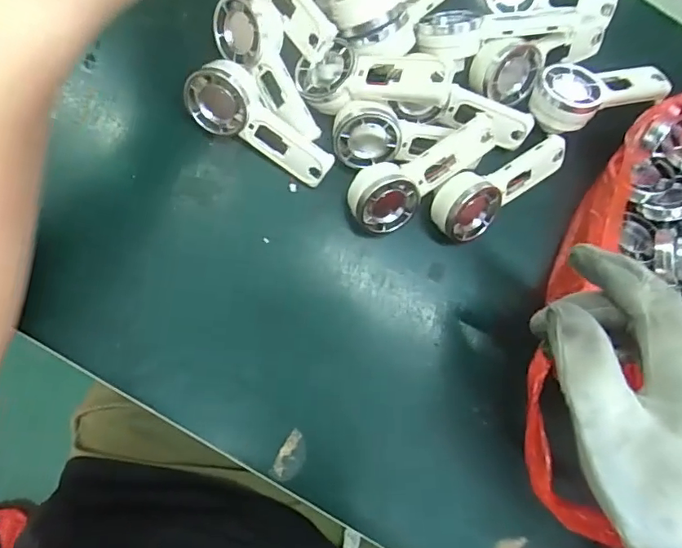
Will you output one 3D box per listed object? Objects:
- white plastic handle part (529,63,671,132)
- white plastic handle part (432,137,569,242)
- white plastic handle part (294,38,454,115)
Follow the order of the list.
[{"bbox_3d":[0.161,-0.117,0.318,0.091,0.018,0.040,-19,88,-7],"label":"white plastic handle part"},{"bbox_3d":[0.097,-0.050,0.314,0.091,0.033,0.037,-24,88,-7],"label":"white plastic handle part"},{"bbox_3d":[0.018,-0.109,0.292,0.093,0.018,0.034,14,83,27],"label":"white plastic handle part"}]

